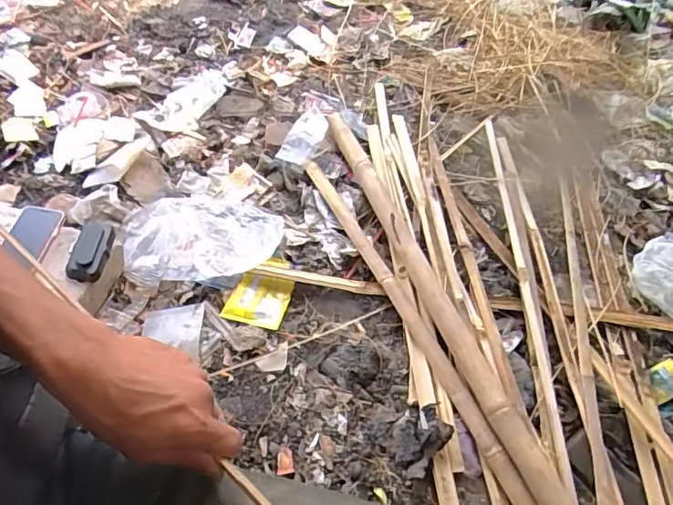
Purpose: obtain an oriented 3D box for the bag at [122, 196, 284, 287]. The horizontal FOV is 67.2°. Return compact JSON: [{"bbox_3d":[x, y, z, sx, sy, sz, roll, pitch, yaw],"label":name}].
[{"bbox_3d":[-0.249,-0.033,0.949,0.289,0.039,0.209,2,54,-8],"label":"bag"}]

